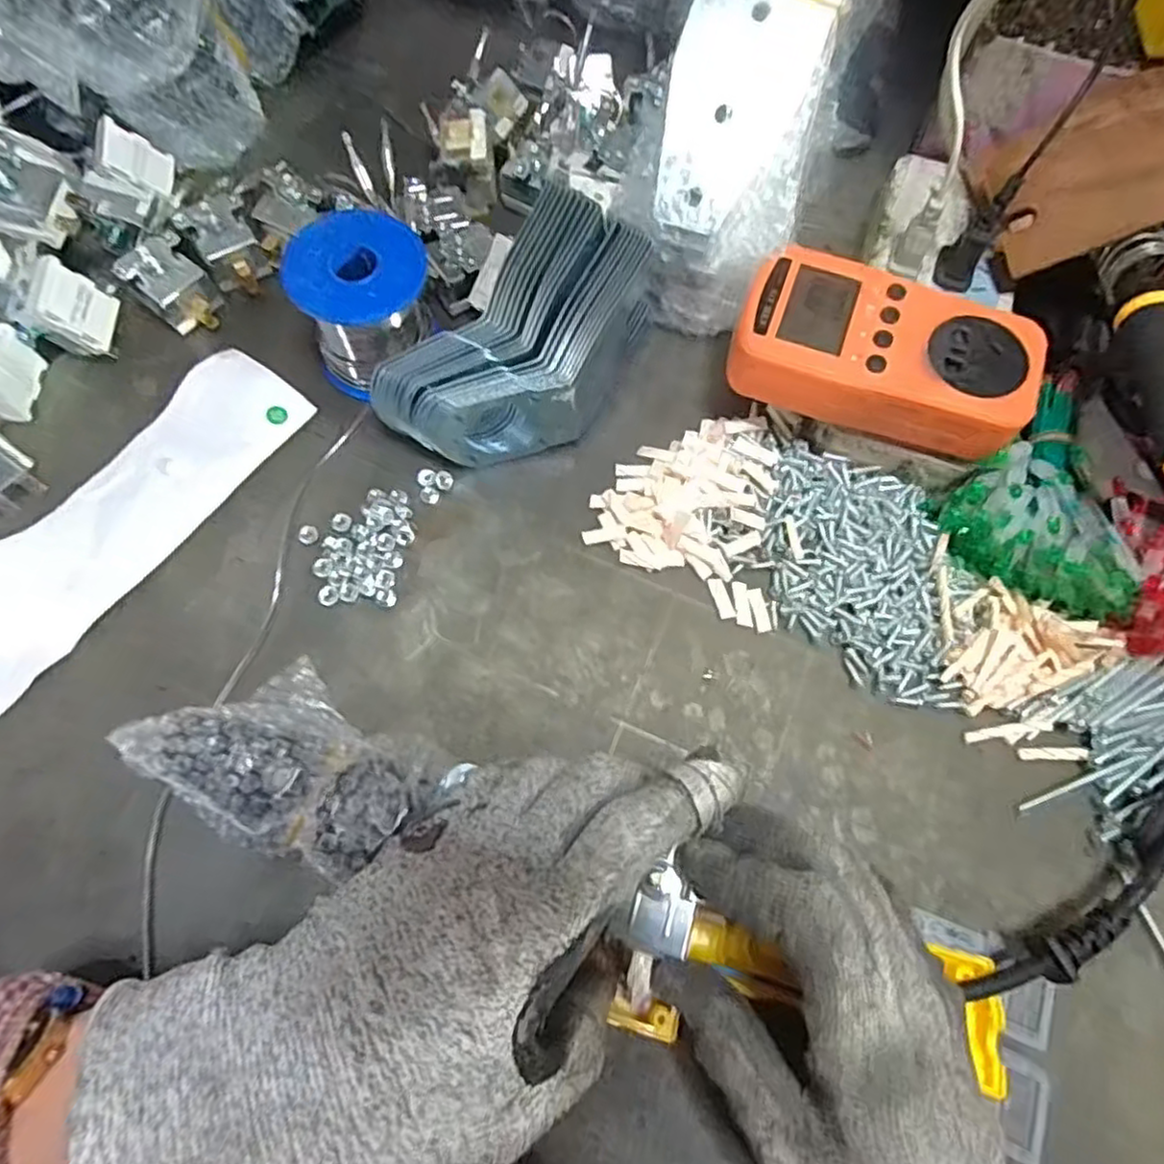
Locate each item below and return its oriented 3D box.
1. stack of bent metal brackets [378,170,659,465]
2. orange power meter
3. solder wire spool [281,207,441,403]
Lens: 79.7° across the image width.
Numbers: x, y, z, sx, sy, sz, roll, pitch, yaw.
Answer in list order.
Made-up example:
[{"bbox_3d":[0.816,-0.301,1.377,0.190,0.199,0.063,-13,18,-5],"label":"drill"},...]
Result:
[{"bbox_3d":[-0.024,-0.110,0.333,0.074,0.061,0.139,40,74,11],"label":"stack of bent metal brackets"},{"bbox_3d":[0.134,-0.104,0.313,0.126,0.034,0.067,19,71,5],"label":"orange power meter"},{"bbox_3d":[-0.104,-0.135,0.337,0.063,0.058,0.057,-30,74,-11],"label":"solder wire spool"}]

